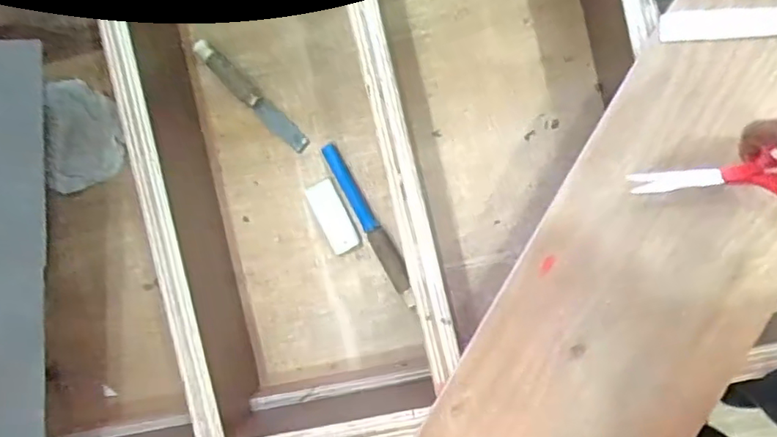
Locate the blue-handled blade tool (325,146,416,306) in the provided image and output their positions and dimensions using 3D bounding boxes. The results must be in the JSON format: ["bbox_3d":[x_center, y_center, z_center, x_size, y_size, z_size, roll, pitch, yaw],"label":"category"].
[{"bbox_3d":[-0.024,0.007,0.788,0.028,0.017,0.250,-30,90,6],"label":"blue-handled blade tool"}]

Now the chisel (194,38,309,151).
[{"bbox_3d":[-0.191,-0.170,0.785,0.199,0.025,0.026,45,96,2],"label":"chisel"}]

